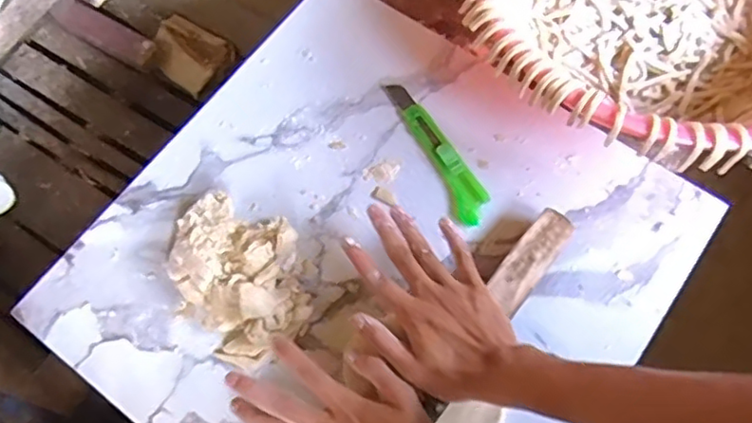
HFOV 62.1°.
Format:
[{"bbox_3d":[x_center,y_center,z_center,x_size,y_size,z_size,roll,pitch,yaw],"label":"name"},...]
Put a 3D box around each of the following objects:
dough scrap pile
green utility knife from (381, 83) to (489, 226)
[{"bbox_3d":[-0.127,0.055,0.582,0.116,0.045,0.152,-40,74,-16],"label":"dough scrap pile"},{"bbox_3d":[0.061,-0.065,0.636,0.039,0.011,0.174,-27,71,-12],"label":"green utility knife"}]

